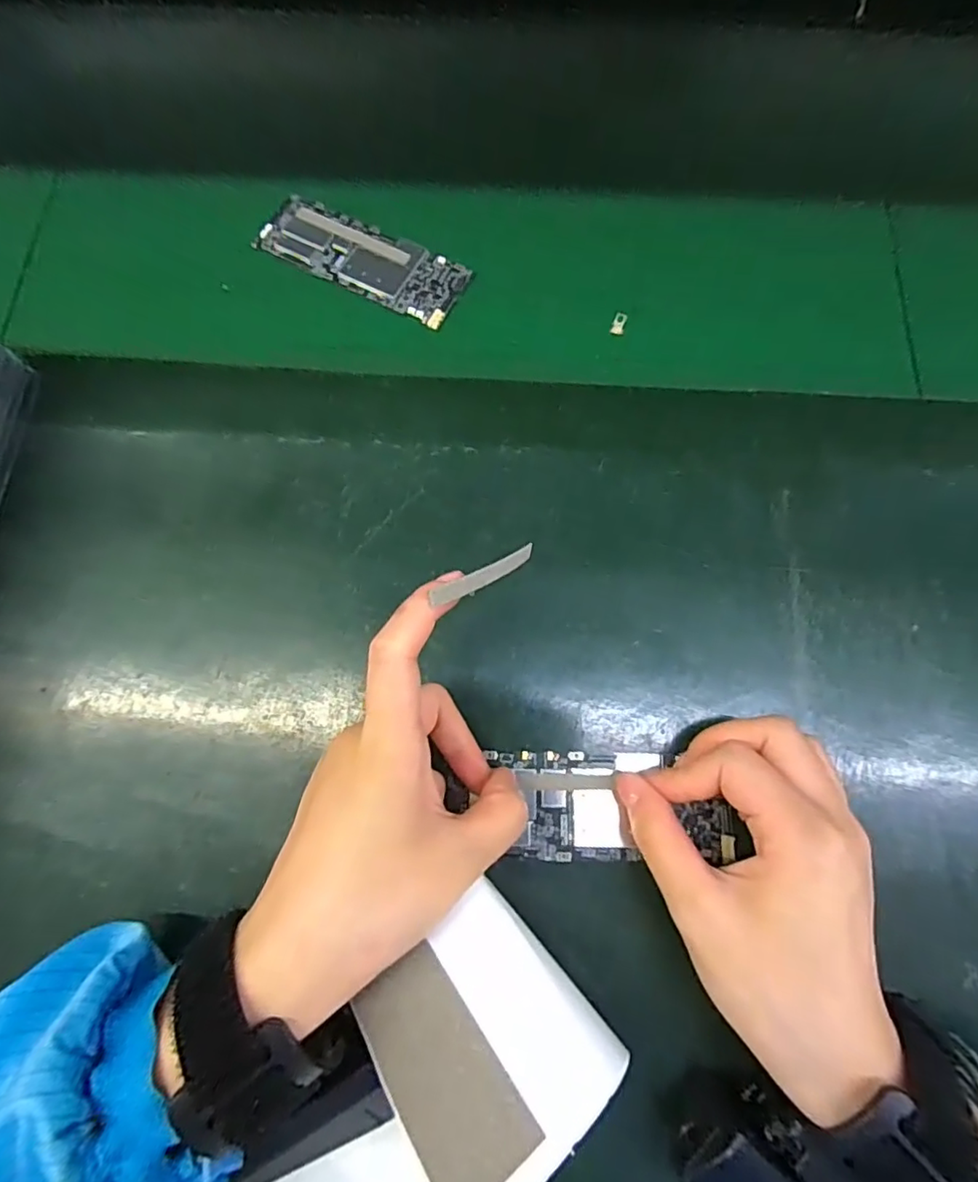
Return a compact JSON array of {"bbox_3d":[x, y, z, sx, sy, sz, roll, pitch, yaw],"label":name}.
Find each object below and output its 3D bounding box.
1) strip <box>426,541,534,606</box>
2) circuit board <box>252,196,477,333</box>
[{"bbox_3d":[0.000,-0.007,0.237,0.004,0.066,0.008,7,113,37],"label":"strip"},{"bbox_3d":[-0.073,-0.192,0.333,0.122,0.006,0.044,28,78,7],"label":"circuit board"}]

